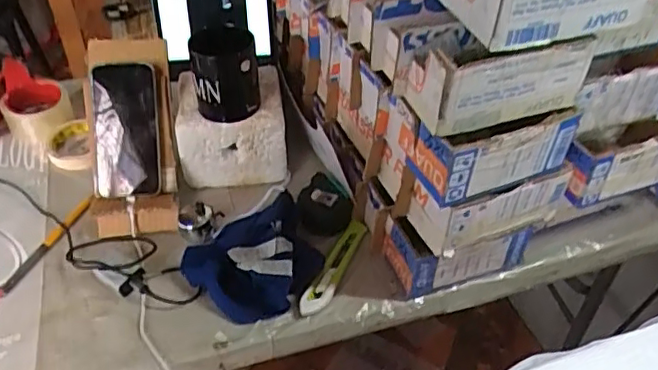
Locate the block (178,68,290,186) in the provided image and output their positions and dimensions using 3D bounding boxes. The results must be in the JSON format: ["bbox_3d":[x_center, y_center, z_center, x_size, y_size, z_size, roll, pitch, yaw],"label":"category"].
[{"bbox_3d":[-0.134,-0.083,0.831,0.142,0.113,0.129,-4,43,-6],"label":"block"}]

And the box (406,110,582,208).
[{"bbox_3d":[0.165,-0.041,0.590,0.155,0.079,0.070,-14,45,-16],"label":"box"}]

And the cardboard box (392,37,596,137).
[{"bbox_3d":[0.151,-0.101,0.538,0.163,0.075,0.068,-10,44,-13],"label":"cardboard box"}]

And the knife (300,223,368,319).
[{"bbox_3d":[0.005,0.100,0.703,0.027,0.024,0.144,18,45,17],"label":"knife"}]

